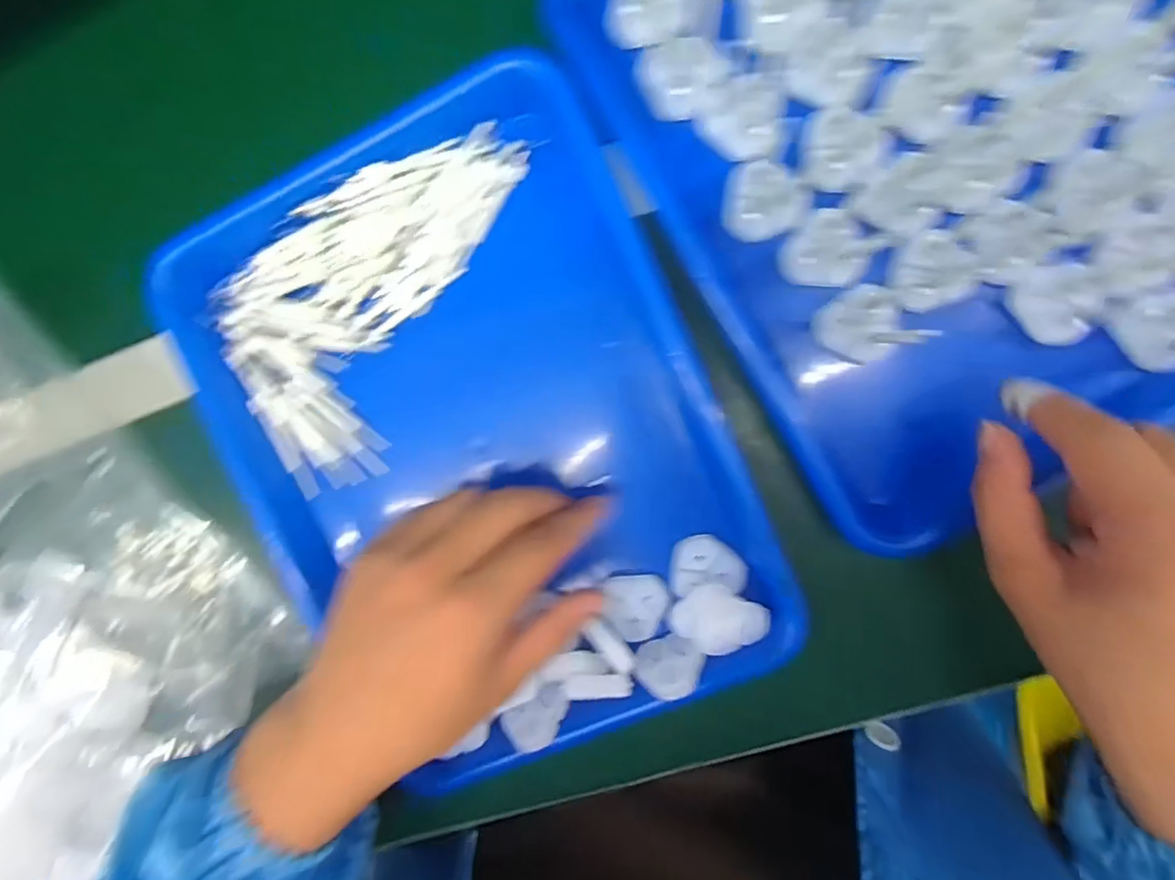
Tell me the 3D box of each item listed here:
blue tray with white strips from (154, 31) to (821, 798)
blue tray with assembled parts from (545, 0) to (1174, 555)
[{"bbox_3d":[-0.062,0.000,0.318,0.248,0.040,0.334,-25,92,8],"label":"blue tray with white strips"},{"bbox_3d":[0.154,-0.128,0.247,0.227,0.067,0.317,-29,92,8],"label":"blue tray with assembled parts"}]

